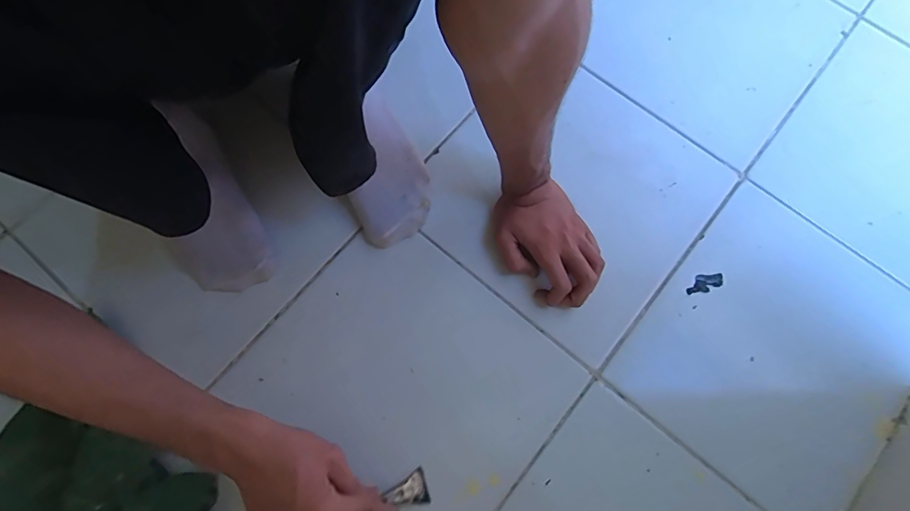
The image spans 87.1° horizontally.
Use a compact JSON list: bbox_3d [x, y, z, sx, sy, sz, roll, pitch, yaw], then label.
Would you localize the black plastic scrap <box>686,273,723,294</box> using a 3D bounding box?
[{"bbox_3d":[0.275,0.031,0.530,0.042,0.008,0.019,-6,73,-1],"label":"black plastic scrap"}]

